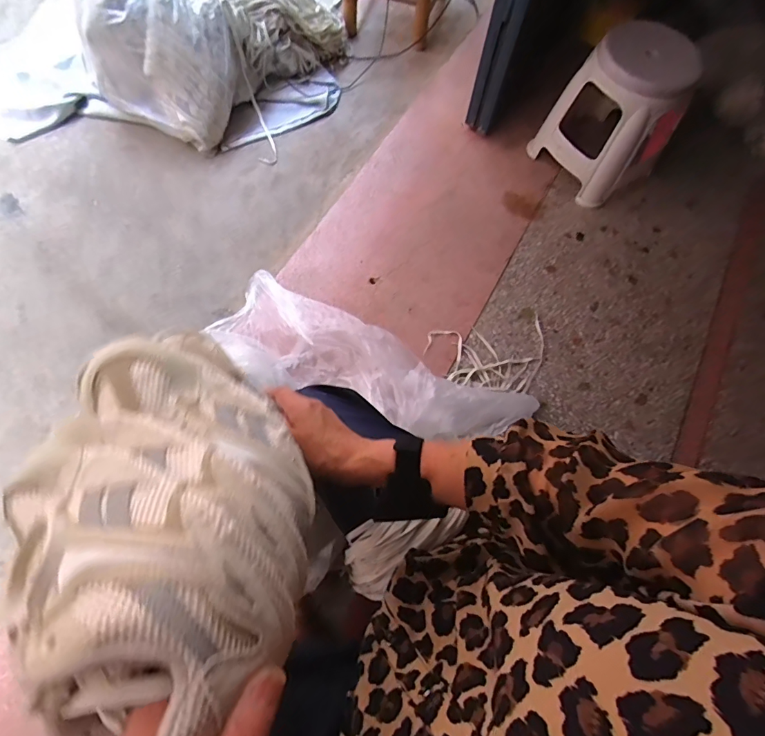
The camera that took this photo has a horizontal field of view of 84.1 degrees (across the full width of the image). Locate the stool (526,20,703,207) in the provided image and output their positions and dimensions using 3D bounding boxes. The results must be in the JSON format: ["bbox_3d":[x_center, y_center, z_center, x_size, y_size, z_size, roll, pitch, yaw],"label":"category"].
[{"bbox_3d":[0.635,-0.691,1.137,0.312,0.293,0.268,-39,75,-15],"label":"stool"}]

